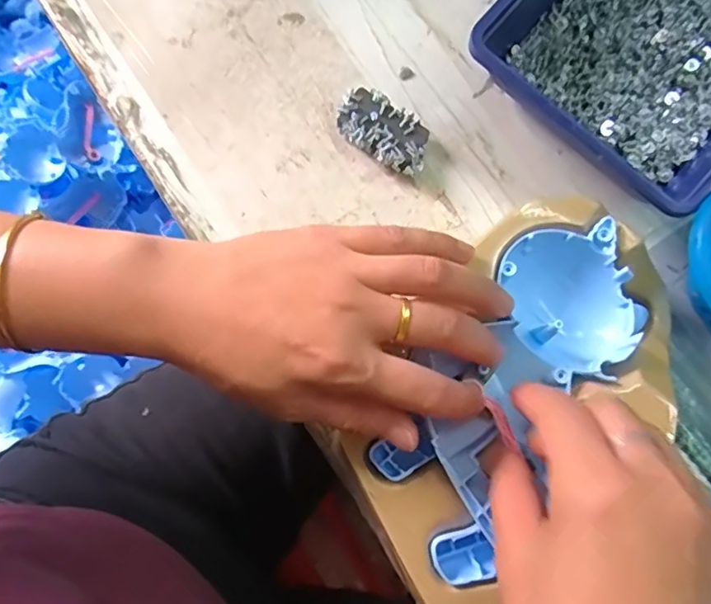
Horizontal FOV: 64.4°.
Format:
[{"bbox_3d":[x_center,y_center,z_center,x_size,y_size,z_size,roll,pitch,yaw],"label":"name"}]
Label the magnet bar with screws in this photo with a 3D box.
[{"bbox_3d":[0.016,-0.098,0.328,0.058,0.018,0.032,35,81,6],"label":"magnet bar with screws"}]

